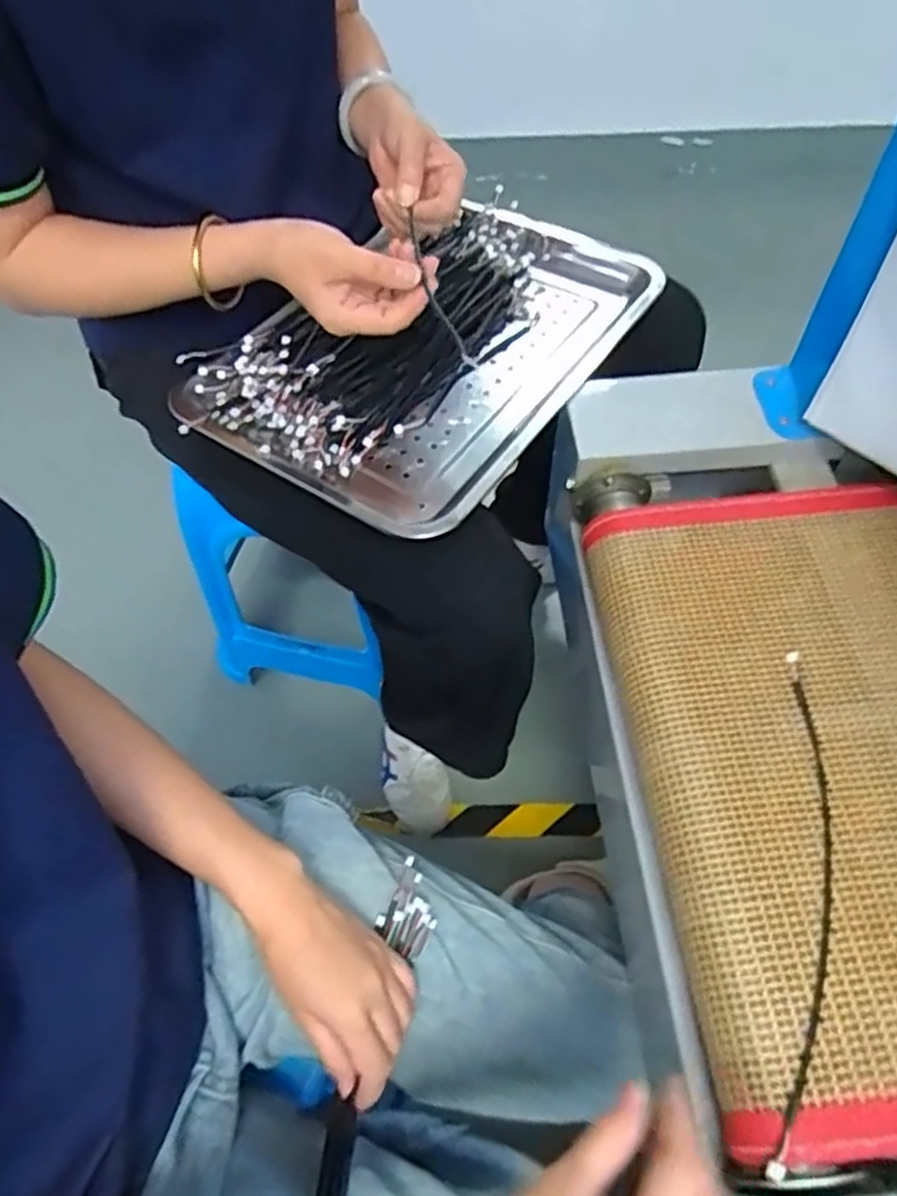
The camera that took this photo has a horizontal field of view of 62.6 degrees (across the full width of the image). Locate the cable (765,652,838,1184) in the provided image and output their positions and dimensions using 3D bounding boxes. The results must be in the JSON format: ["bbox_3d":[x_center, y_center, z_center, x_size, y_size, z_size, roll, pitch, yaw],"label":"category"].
[{"bbox_3d":[0.201,0.158,0.411,0.032,0.006,0.278,9,60,13],"label":"cable"}]

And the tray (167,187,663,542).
[{"bbox_3d":[-0.016,-0.232,0.660,0.296,0.051,0.401,27,66,21],"label":"tray"}]

